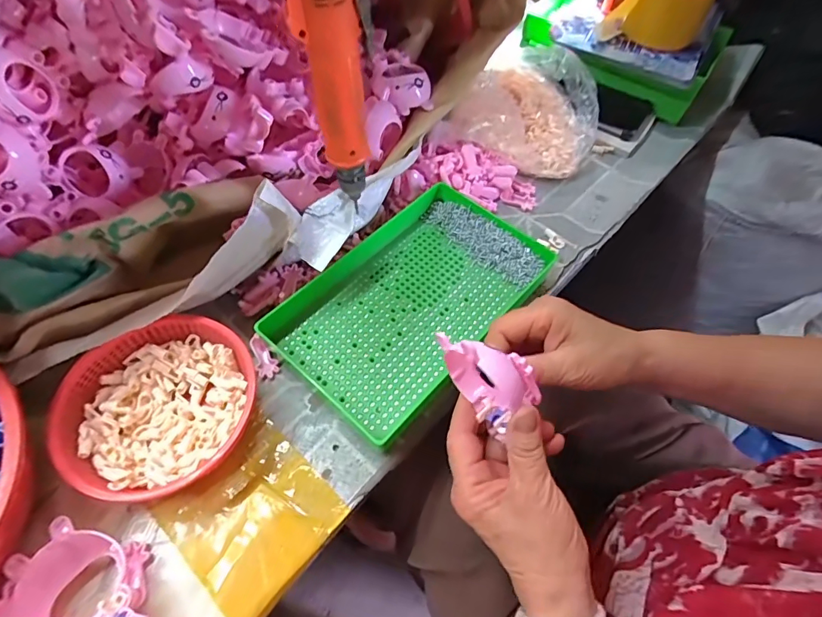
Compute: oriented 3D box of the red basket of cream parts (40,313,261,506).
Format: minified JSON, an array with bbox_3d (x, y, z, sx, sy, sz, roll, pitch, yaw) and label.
[{"bbox_3d":[-0.189,0.074,0.348,0.124,0.046,0.132,1,58,-2],"label":"red basket of cream parts"}]

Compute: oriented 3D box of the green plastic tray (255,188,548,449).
[{"bbox_3d":[0.000,-0.010,0.421,0.155,0.034,0.243,38,63,19],"label":"green plastic tray"}]

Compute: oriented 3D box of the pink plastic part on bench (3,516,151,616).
[{"bbox_3d":[-0.198,0.182,0.289,0.100,0.033,0.060,20,59,10],"label":"pink plastic part on bench"}]

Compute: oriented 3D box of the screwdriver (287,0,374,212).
[{"bbox_3d":[-0.051,-0.159,0.303,0.038,0.189,0.031,29,61,14],"label":"screwdriver"}]

